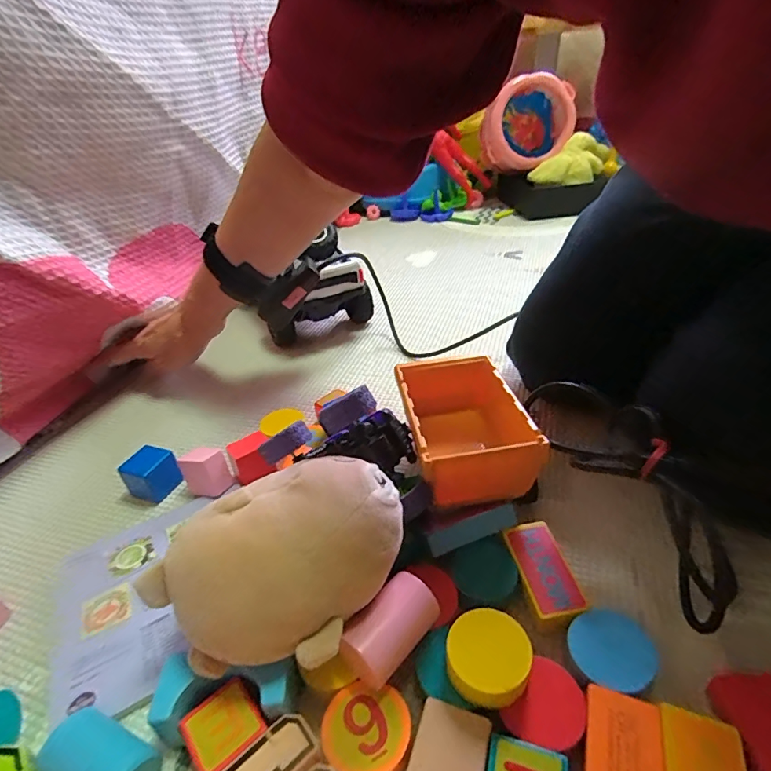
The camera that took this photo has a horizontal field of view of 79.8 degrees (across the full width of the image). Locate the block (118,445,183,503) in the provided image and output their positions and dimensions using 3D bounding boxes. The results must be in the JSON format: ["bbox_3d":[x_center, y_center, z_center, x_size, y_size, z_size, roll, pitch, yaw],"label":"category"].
[{"bbox_3d":[-0.179,0.068,0.355,0.027,0.030,0.034,11,36,27],"label":"block"}]

